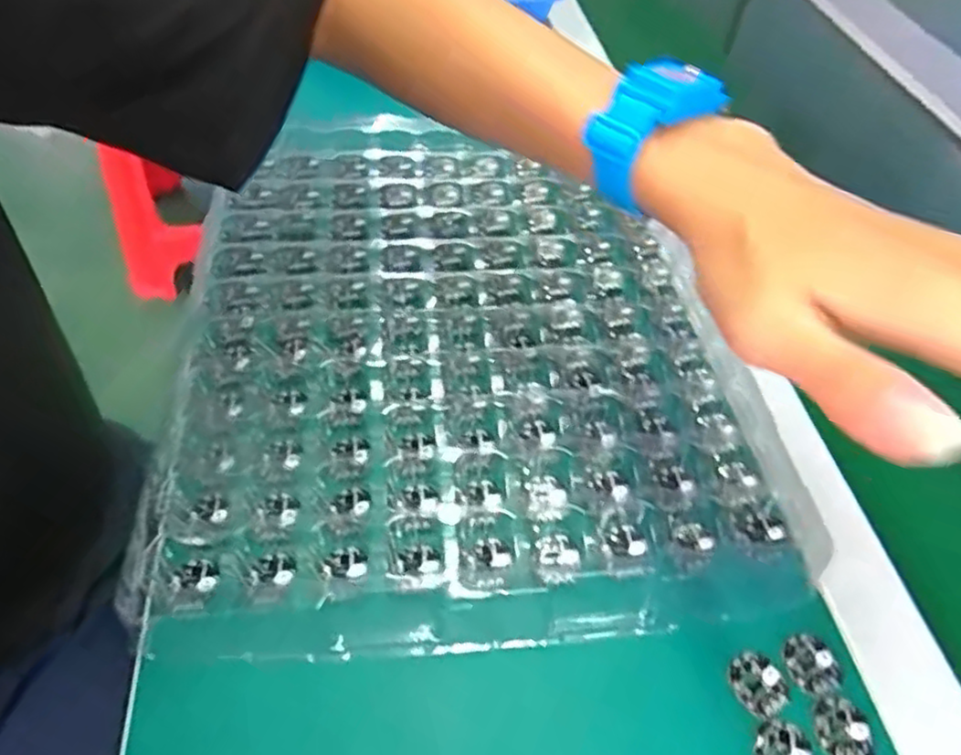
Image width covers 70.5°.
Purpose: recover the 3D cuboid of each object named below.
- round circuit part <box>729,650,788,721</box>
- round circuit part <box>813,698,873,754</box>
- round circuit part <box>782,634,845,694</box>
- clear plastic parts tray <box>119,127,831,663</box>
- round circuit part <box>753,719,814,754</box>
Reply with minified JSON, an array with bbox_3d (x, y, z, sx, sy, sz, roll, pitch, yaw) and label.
[{"bbox_3d":[0.116,0.127,0.282,0.023,0.004,0.024,2,51,-3],"label":"round circuit part"},{"bbox_3d":[0.145,0.139,0.272,0.023,0.004,0.019,-21,54,-23],"label":"round circuit part"},{"bbox_3d":[0.142,0.120,0.287,0.025,0.004,0.023,-16,54,-17],"label":"round circuit part"},{"bbox_3d":[-0.004,-0.025,0.387,0.310,0.020,0.342,0,51,-5],"label":"clear plastic parts tray"},{"bbox_3d":[0.118,0.146,0.266,0.023,0.004,0.020,-15,52,-18],"label":"round circuit part"}]

